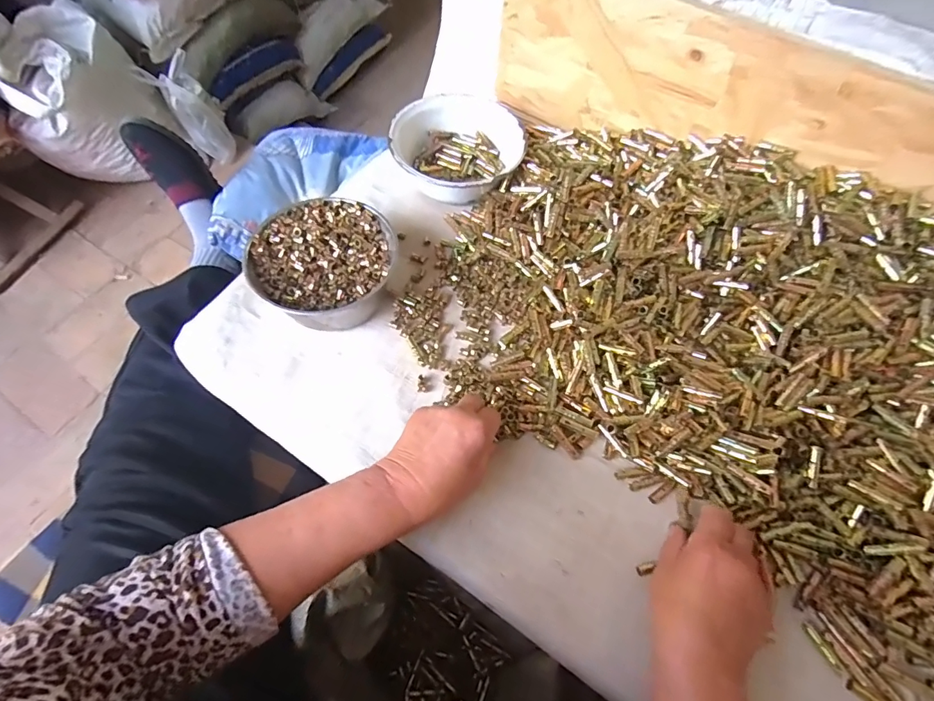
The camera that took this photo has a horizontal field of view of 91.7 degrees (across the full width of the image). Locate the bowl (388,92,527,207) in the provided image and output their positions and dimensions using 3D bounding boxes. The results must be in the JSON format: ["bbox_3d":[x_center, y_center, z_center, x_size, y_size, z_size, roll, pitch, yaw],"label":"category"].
[{"bbox_3d":[-0.010,-0.277,0.624,0.174,0.060,0.158,10,63,5],"label":"bowl"}]

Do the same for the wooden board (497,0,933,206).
[{"bbox_3d":[0.409,-0.215,0.493,0.860,0.167,0.028,32,67,15],"label":"wooden board"}]

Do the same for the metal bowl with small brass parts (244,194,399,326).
[{"bbox_3d":[-0.157,-0.098,0.519,0.148,0.065,0.155,0,63,0],"label":"metal bowl with small brass parts"}]

